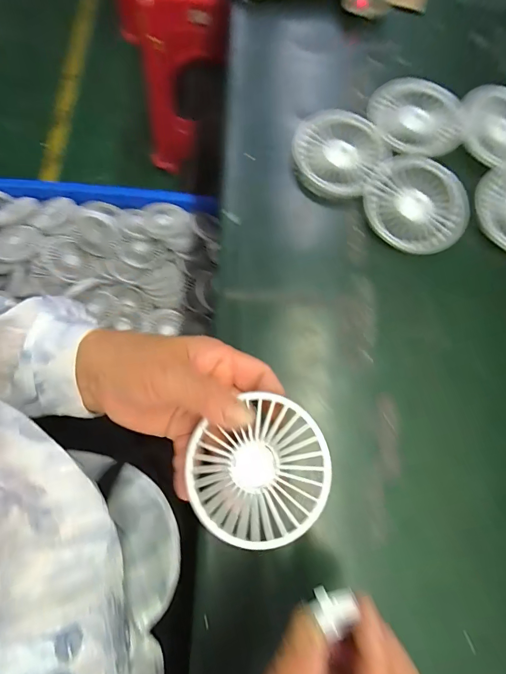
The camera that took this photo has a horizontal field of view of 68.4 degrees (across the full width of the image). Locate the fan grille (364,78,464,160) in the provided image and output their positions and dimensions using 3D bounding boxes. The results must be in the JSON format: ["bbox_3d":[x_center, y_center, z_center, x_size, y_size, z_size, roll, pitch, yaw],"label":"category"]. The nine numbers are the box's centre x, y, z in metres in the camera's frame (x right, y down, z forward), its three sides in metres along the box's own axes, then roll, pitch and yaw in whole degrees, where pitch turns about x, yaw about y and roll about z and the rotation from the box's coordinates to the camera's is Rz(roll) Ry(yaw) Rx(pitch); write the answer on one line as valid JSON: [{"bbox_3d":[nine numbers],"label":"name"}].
[{"bbox_3d":[0.168,-0.227,0.381,0.091,0.012,0.092,5,73,0],"label":"fan grille"}]

